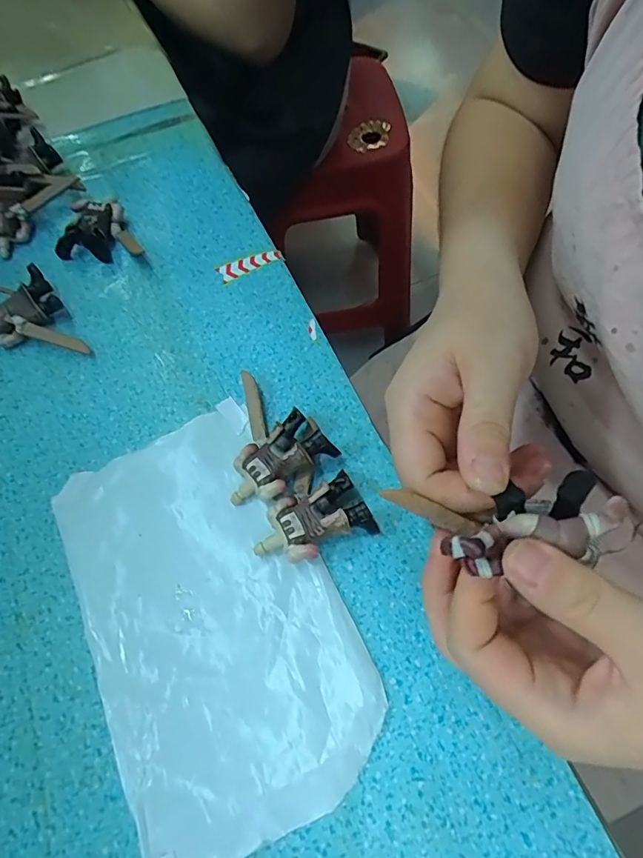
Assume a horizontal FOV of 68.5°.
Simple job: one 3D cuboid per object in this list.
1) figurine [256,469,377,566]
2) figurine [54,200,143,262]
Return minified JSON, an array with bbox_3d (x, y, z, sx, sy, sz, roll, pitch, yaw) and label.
[{"bbox_3d":[-0.006,0.049,0.243,0.058,0.019,0.034,-24,65,-8],"label":"figurine"},{"bbox_3d":[-0.168,-0.143,0.345,0.054,0.023,0.053,-2,64,3],"label":"figurine"}]

